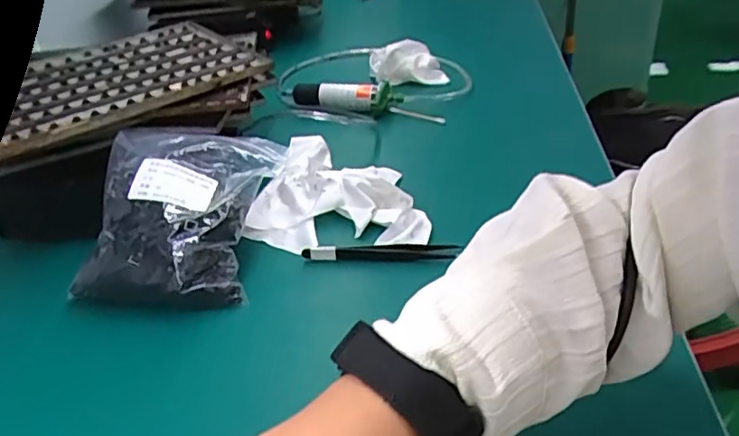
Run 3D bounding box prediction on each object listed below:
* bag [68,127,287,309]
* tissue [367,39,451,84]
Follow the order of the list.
[{"bbox_3d":[-0.149,-0.009,0.479,0.127,0.073,0.154,1,36,11],"label":"bag"},{"bbox_3d":[0.045,-0.191,0.738,0.095,0.046,0.030,3,36,14],"label":"tissue"}]

